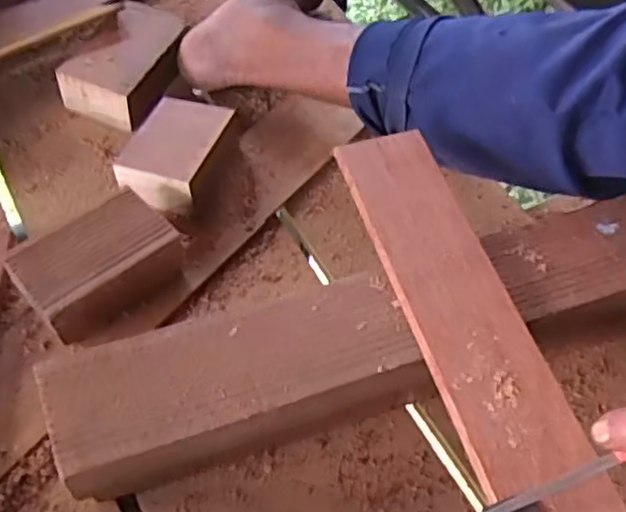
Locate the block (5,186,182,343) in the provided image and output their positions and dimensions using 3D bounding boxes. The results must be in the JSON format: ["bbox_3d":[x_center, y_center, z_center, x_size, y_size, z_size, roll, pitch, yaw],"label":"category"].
[{"bbox_3d":[-0.153,0.008,0.483,0.068,0.047,0.104,40,60,22],"label":"block"}]

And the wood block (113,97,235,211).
[{"bbox_3d":[-0.112,-0.084,0.556,0.071,0.044,0.095,18,54,8],"label":"wood block"}]

